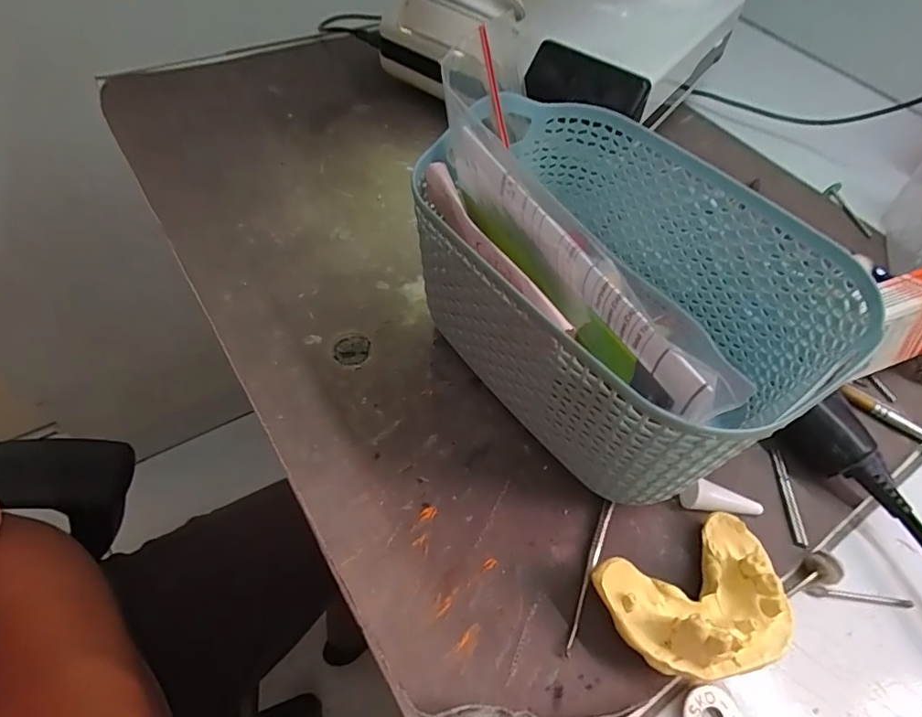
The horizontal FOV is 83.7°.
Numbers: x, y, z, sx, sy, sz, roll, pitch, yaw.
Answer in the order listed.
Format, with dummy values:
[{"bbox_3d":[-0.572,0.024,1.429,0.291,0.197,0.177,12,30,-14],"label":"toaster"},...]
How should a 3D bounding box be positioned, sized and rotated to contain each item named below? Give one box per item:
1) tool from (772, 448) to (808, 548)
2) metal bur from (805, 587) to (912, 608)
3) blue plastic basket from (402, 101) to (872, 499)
[{"bbox_3d":[0.146,0.061,0.228,0.005,0.004,0.043,6,55,0],"label":"tool"},{"bbox_3d":[0.163,0.097,0.209,0.044,0.004,0.004,7,55,0],"label":"metal bur"},{"bbox_3d":[0.059,-0.030,0.227,0.118,0.095,0.159,-29,63,-22],"label":"blue plastic basket"}]

